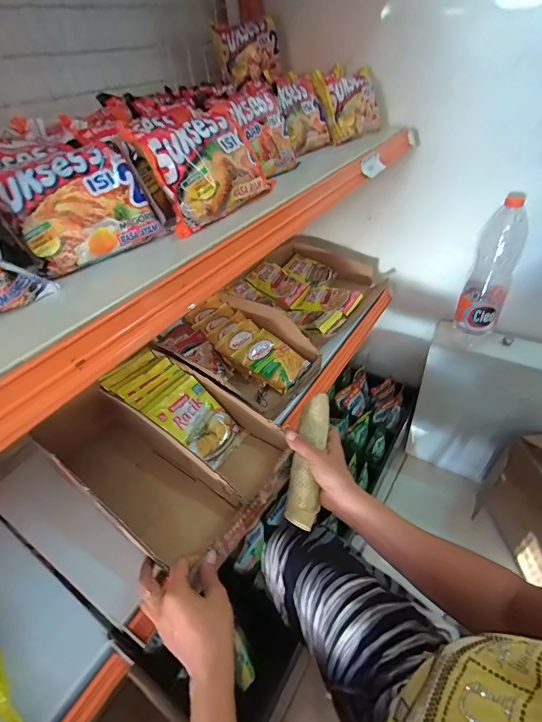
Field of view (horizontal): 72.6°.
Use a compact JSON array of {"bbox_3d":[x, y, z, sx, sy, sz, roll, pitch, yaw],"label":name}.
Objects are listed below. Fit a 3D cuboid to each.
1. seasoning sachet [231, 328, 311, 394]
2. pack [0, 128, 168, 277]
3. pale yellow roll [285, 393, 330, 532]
[{"bbox_3d":[0.006,-0.003,0.715,0.124,0.015,0.098,33,55,22],"label":"seasoning sachet"},{"bbox_3d":[-0.182,-0.155,0.349,0.130,0.114,0.042,-30,20,-26],"label":"pack"},{"bbox_3d":[0.056,0.139,0.539,0.051,0.051,0.187,8,61,17],"label":"pale yellow roll"}]

